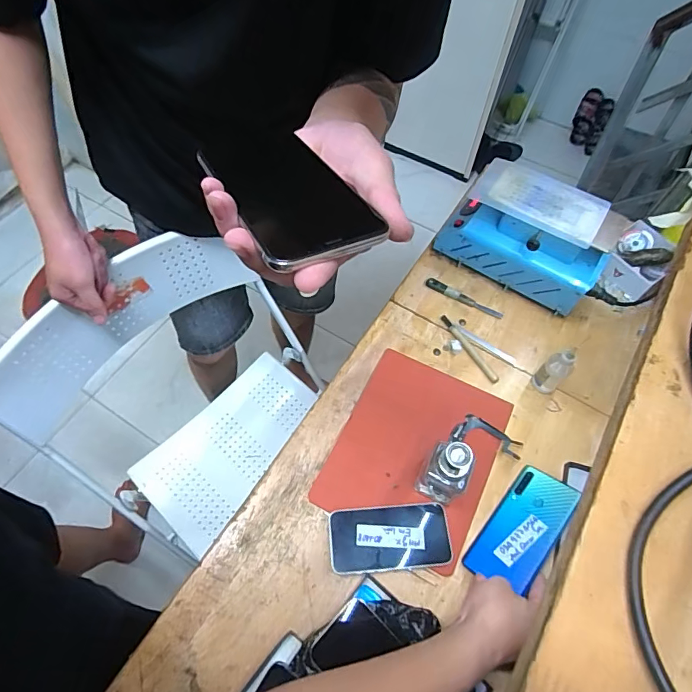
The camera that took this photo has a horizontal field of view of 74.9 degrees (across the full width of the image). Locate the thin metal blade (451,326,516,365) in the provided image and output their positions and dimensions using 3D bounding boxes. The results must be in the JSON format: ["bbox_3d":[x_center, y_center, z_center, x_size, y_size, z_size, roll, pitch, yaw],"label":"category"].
[{"bbox_3d":[0.215,-0.003,0.708,0.107,0.005,0.015,31,65,16],"label":"thin metal blade"}]

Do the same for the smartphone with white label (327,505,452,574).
[{"bbox_3d":[0.054,0.236,0.556,0.145,0.007,0.072,-2,60,-5],"label":"smartphone with white label"}]

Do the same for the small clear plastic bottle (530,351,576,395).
[{"bbox_3d":[0.289,0.037,0.628,0.028,0.096,0.034,-38,68,-19],"label":"small clear plastic bottle"}]

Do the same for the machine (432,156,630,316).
[{"bbox_3d":[0.286,-0.175,0.723,0.237,0.151,0.117,30,65,15],"label":"machine"}]

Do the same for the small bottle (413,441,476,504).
[{"bbox_3d":[0.121,0.151,0.545,0.050,0.124,0.050,27,64,13],"label":"small bottle"}]

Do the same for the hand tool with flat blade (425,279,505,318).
[{"bbox_3d":[0.194,-0.078,0.745,0.135,0.010,0.016,30,65,15],"label":"hand tool with flat blade"}]

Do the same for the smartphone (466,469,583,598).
[{"bbox_3d":[0.214,0.218,0.544,0.077,0.006,0.150,24,62,42],"label":"smartphone"}]

